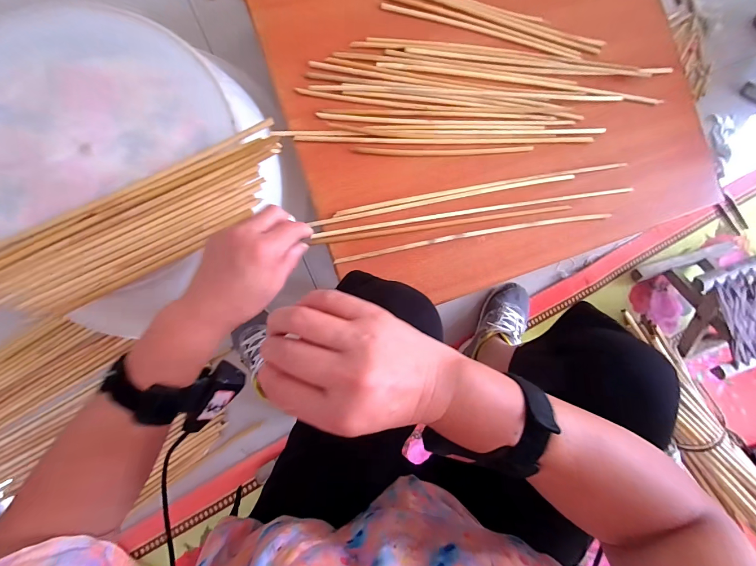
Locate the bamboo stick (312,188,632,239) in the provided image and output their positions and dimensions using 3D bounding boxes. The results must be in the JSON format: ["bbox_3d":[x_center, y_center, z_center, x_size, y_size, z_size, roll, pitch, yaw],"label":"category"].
[{"bbox_3d":[0.165,-0.117,0.531,0.533,0.011,0.011,-10,89,-9],"label":"bamboo stick"}]

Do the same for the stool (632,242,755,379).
[{"bbox_3d":[0.792,0.044,0.759,0.277,0.168,0.238,-14,90,-8],"label":"stool"}]

